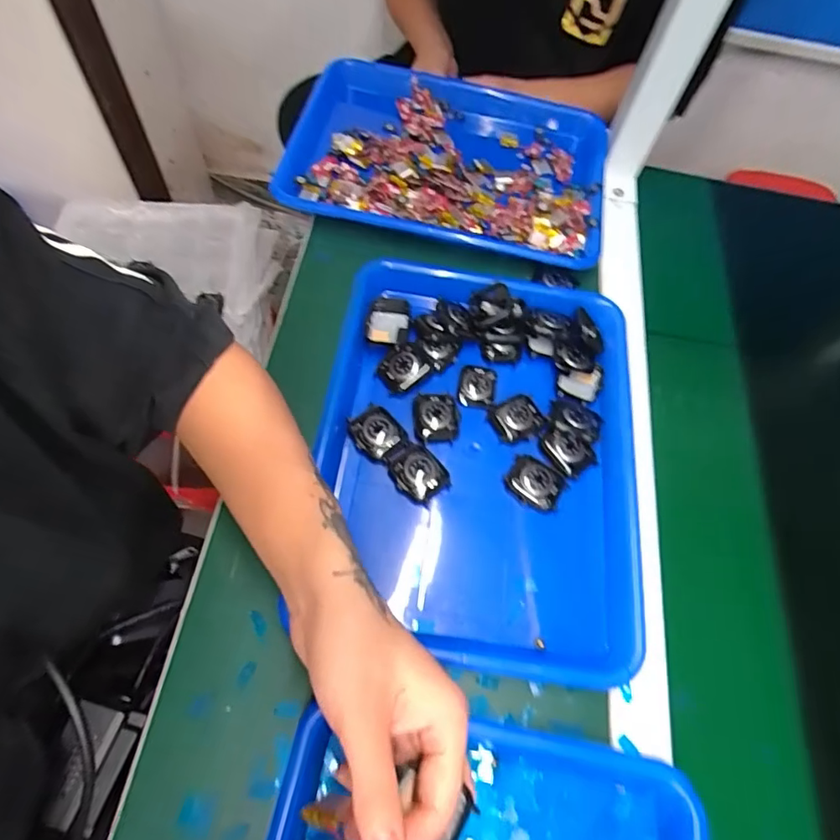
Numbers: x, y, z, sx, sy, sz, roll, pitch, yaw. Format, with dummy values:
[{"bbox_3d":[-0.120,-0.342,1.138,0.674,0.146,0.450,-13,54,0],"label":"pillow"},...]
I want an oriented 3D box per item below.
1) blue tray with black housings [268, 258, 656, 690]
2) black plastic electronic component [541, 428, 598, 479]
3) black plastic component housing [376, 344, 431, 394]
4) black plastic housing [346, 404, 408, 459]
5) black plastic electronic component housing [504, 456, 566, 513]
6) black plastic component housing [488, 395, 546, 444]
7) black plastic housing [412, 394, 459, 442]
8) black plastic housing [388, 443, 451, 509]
[{"bbox_3d":[0.050,0.020,0.436,0.262,0.030,0.331,9,63,1],"label":"blue tray with black housings"},{"bbox_3d":[0.123,0.026,0.445,0.032,0.007,0.044,-44,79,-6],"label":"black plastic electronic component"},{"bbox_3d":[-0.015,-0.044,0.465,0.037,0.020,0.033,-34,70,-19],"label":"black plastic component housing"},{"bbox_3d":[-0.035,0.009,0.439,0.037,0.013,0.043,-37,71,-20],"label":"black plastic housing"},{"bbox_3d":[0.092,0.051,0.429,0.043,0.009,0.037,28,65,11],"label":"black plastic electronic component housing"},{"bbox_3d":[0.083,0.000,0.454,0.041,0.009,0.036,-26,68,-16],"label":"black plastic component housing"},{"bbox_3d":[0.014,-0.002,0.448,0.038,0.014,0.042,4,63,-2],"label":"black plastic housing"},{"bbox_3d":[-0.001,0.043,0.425,0.046,0.014,0.038,36,66,14],"label":"black plastic housing"}]

